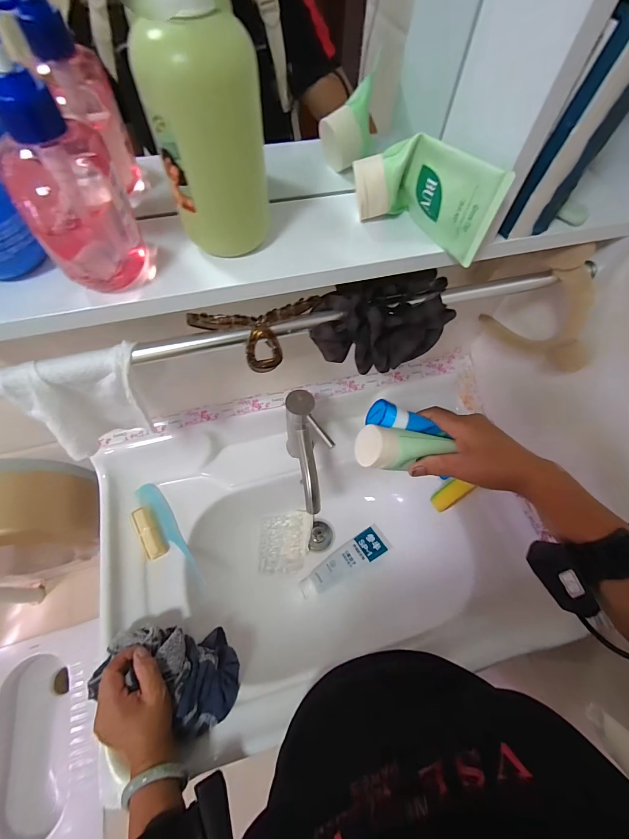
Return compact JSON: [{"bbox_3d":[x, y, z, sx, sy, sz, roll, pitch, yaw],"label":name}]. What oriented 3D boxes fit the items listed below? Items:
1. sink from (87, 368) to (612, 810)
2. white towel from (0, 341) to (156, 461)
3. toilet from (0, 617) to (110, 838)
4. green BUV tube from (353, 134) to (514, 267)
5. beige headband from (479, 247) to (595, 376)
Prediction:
[{"bbox_3d":[0.014,0.216,0.621,0.671,0.200,0.467,-15,63,-10],"label":"sink"},{"bbox_3d":[-0.221,-0.012,0.352,0.121,0.128,0.048,-26,66,-15],"label":"white towel"},{"bbox_3d":[-0.882,1.017,1.081,0.364,0.150,0.592,-11,63,-8],"label":"toilet"},{"bbox_3d":[0.090,-0.182,0.277,0.111,0.062,0.042,27,64,12],"label":"green BUV tube"},{"bbox_3d":[0.286,-0.129,0.421,0.030,0.153,0.136,-31,67,-17],"label":"beige headband"}]

